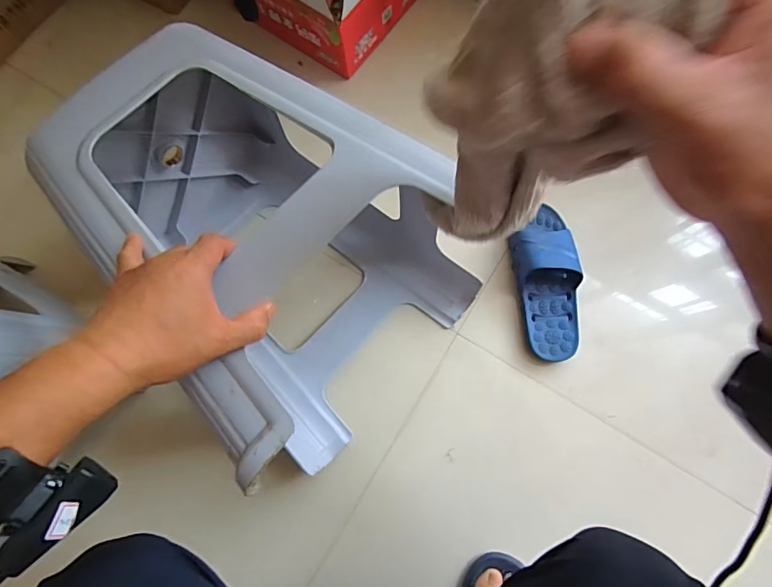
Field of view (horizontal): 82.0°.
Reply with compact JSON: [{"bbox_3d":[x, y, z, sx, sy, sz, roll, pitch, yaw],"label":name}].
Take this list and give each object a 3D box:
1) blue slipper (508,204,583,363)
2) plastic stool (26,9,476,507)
[{"bbox_3d":[0.265,-0.024,0.717,0.103,0.058,0.260,-6,78,1],"label":"blue slipper"},{"bbox_3d":[-0.167,-0.057,0.584,0.503,0.422,0.357,39,84,7],"label":"plastic stool"}]

